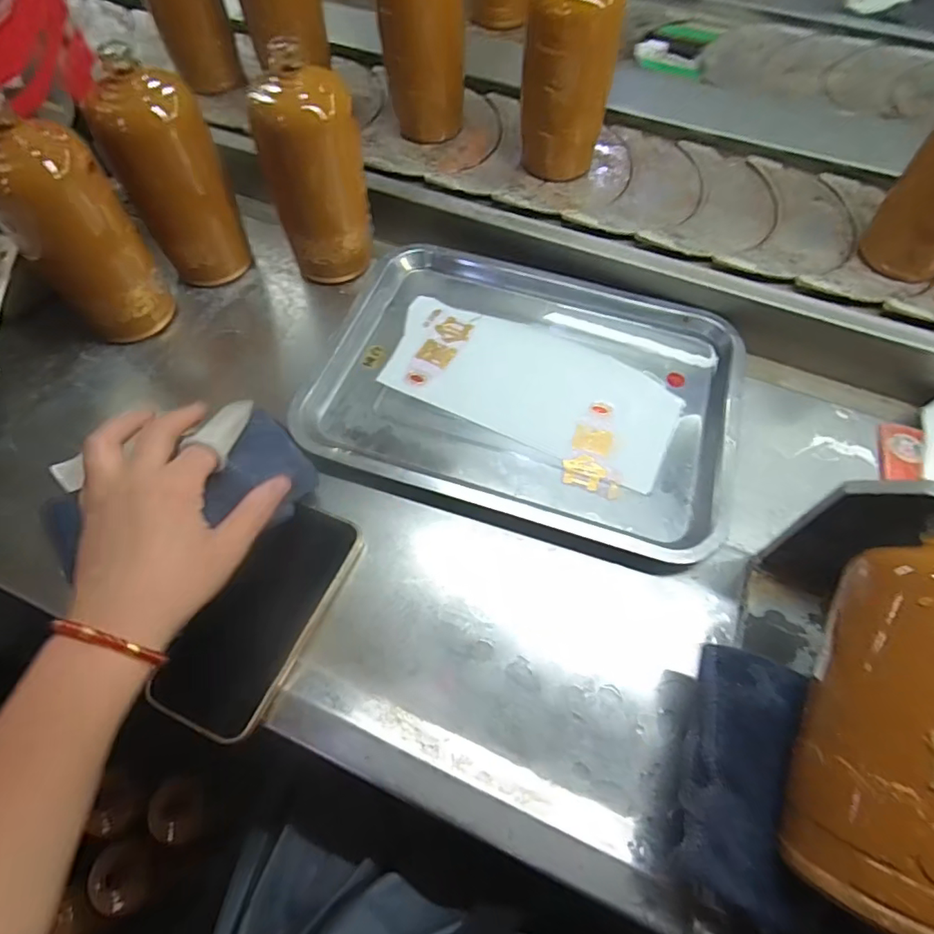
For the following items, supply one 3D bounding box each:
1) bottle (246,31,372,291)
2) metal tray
[{"bbox_3d":[-0.129,-0.251,0.483,0.065,0.168,0.081,24,65,11],"label":"bottle"},{"bbox_3d":[0.054,-0.077,0.474,0.347,0.028,0.254,16,66,9],"label":"metal tray"}]

